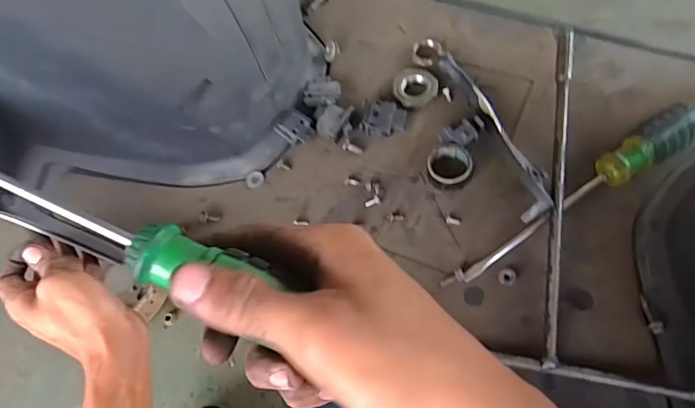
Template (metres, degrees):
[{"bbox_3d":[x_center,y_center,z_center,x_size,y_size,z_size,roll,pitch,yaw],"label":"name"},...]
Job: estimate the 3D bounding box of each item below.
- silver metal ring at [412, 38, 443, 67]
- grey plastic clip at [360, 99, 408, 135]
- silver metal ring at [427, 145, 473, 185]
[{"bbox_3d":[0.084,-0.160,0.500,0.029,0.011,0.030,6,66,6],"label":"silver metal ring"},{"bbox_3d":[0.037,-0.082,0.464,0.039,0.012,0.036,20,68,12],"label":"grey plastic clip"},{"bbox_3d":[0.092,-0.034,0.431,0.039,0.023,0.041,-1,65,3],"label":"silver metal ring"}]

